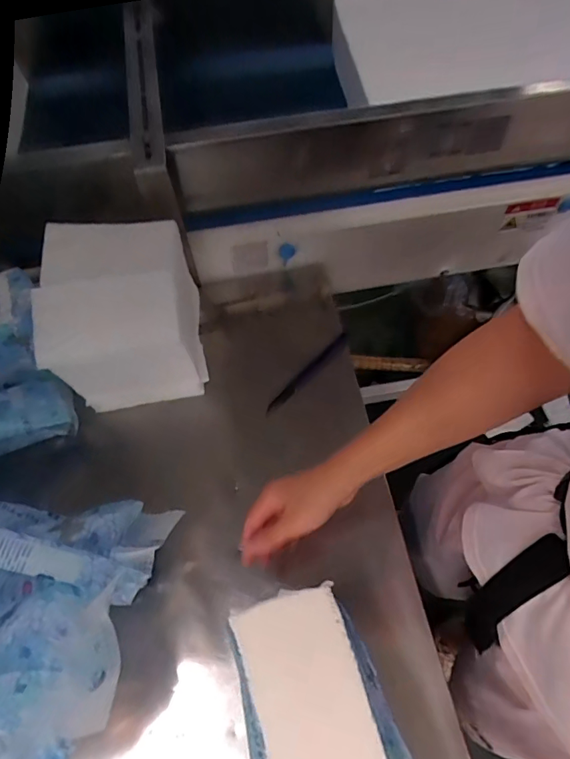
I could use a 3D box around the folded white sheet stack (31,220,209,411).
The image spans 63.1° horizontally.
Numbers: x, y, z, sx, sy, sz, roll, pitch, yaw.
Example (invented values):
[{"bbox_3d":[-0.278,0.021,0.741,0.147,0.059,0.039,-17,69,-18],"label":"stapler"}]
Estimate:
[{"bbox_3d":[-0.195,-0.071,0.577,0.157,0.192,0.149,-9,63,-2],"label":"folded white sheet stack"}]

